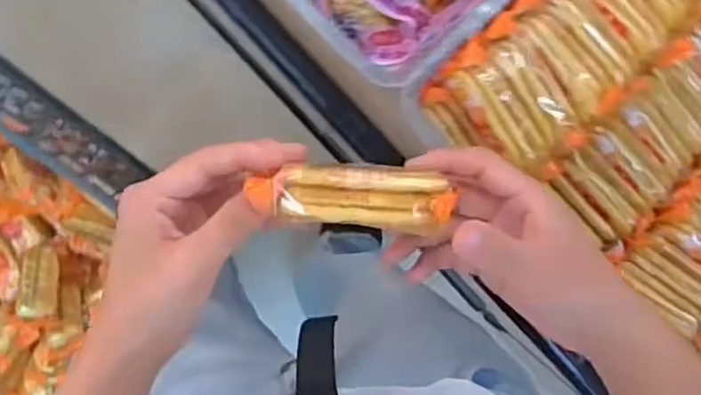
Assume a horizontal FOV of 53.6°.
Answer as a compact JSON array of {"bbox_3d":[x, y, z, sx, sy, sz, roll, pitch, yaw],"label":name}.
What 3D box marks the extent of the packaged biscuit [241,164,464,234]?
[{"bbox_3d":[0.000,-0.001,0.317,0.092,0.010,0.027,4,94,6],"label":"packaged biscuit"}]

